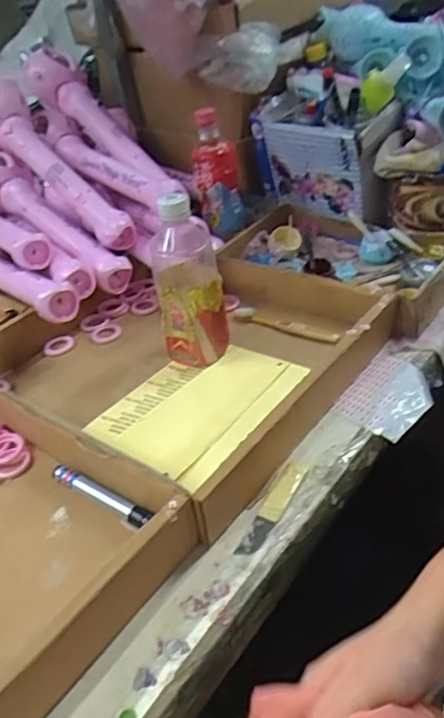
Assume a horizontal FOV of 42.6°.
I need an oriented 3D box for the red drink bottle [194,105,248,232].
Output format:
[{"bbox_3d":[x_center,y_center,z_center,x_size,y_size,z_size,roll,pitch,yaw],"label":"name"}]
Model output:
[{"bbox_3d":[-0.006,-0.256,0.791,0.063,0.160,0.066,-6,37,2],"label":"red drink bottle"}]

